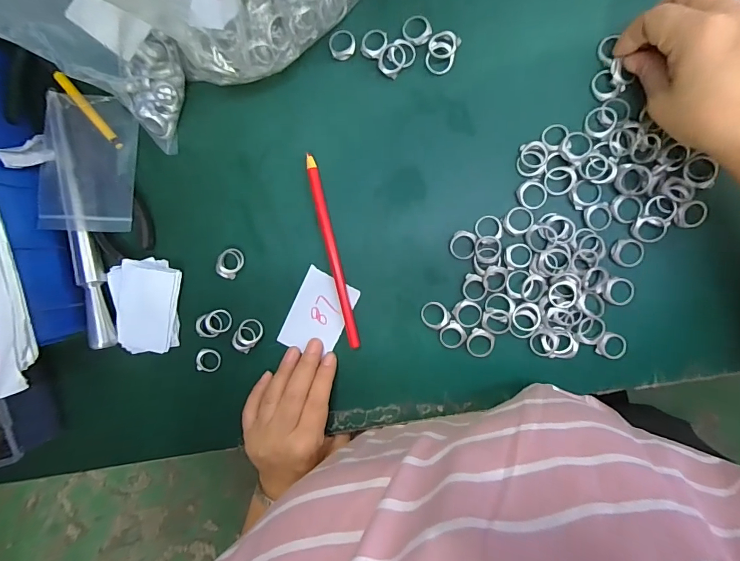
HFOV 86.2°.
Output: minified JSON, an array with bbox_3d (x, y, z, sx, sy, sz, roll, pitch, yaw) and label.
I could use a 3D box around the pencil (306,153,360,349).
[{"bbox_3d":[-0.033,-0.025,0.344,0.010,0.011,0.169,-13,92,9],"label":"pencil"}]

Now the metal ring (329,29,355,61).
[{"bbox_3d":[-0.023,-0.198,0.331,0.022,0.004,0.026,-6,93,9],"label":"metal ring"}]

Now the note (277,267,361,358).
[{"bbox_3d":[-0.046,0.031,0.355,0.050,0.004,0.074,27,97,5],"label":"note"}]

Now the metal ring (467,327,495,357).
[{"bbox_3d":[0.093,0.053,0.332,0.022,0.004,0.023,1,94,8],"label":"metal ring"}]

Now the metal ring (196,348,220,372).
[{"bbox_3d":[-0.148,0.074,0.363,0.020,0.006,0.021,1,94,8],"label":"metal ring"}]

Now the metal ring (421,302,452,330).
[{"bbox_3d":[0.055,0.030,0.336,0.024,0.004,0.021,45,99,3],"label":"metal ring"}]

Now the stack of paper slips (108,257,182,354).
[{"bbox_3d":[-0.208,0.024,0.362,0.070,0.013,0.086,0,94,8],"label":"stack of paper slips"}]

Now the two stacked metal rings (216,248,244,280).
[{"bbox_3d":[-0.128,-0.016,0.358,0.022,0.009,0.026,24,97,6],"label":"two stacked metal rings"}]

